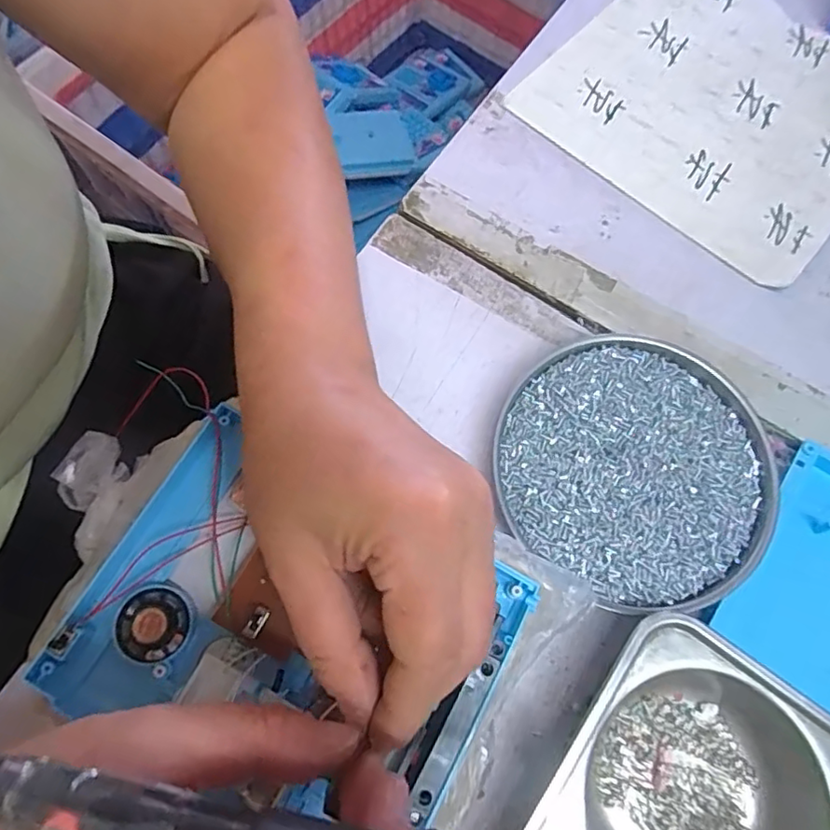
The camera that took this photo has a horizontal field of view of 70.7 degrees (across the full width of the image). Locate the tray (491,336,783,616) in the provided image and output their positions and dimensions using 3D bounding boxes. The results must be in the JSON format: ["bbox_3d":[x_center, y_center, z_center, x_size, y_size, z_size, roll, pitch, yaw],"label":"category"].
[{"bbox_3d":[0.110,0.026,0.295,0.133,0.019,0.128,0,71,-1],"label":"tray"}]

